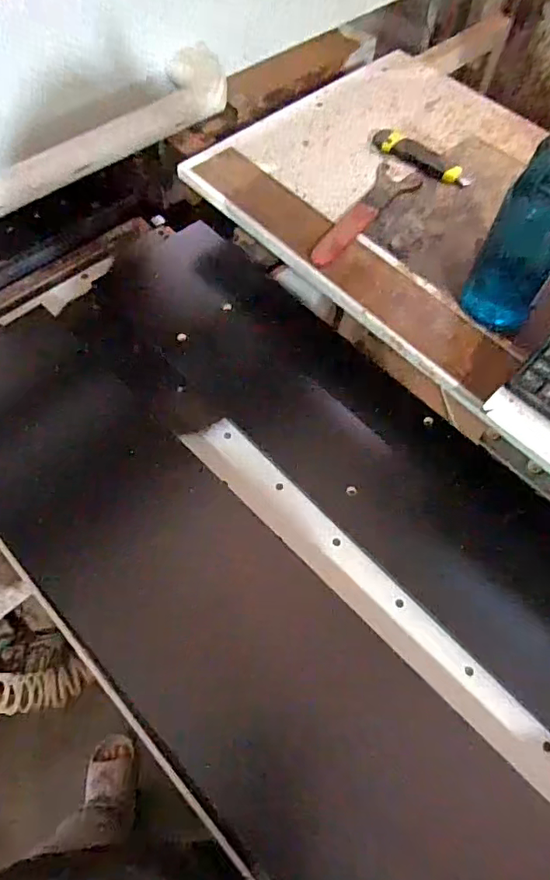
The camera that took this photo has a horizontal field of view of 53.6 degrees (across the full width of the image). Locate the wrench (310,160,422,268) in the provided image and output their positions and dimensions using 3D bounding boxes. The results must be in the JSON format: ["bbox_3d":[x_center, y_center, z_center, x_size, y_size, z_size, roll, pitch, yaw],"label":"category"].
[{"bbox_3d":[0.122,-0.315,0.753,0.057,0.012,0.238,33,64,14],"label":"wrench"}]

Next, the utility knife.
[{"bbox_3d":[0.217,-0.421,0.810,0.154,0.024,0.032,35,65,15],"label":"utility knife"}]

